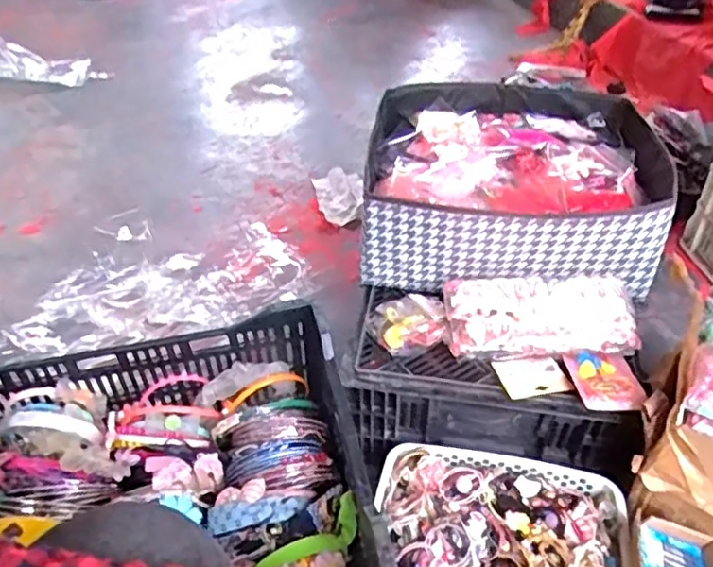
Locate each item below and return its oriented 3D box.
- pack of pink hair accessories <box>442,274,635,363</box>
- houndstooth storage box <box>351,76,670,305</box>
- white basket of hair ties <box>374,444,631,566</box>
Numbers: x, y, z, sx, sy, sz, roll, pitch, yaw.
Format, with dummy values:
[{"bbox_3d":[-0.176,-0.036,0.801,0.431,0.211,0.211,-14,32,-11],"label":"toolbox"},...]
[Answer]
[{"bbox_3d":[0.233,0.040,0.805,0.235,0.064,0.098,0,41,2],"label":"pack of pink hair accessories"},{"bbox_3d":[0.224,-0.151,0.944,0.402,0.156,0.363,4,42,7],"label":"houndstooth storage box"},{"bbox_3d":[0.171,0.302,0.758,0.287,0.083,0.201,7,42,9],"label":"white basket of hair ties"}]

